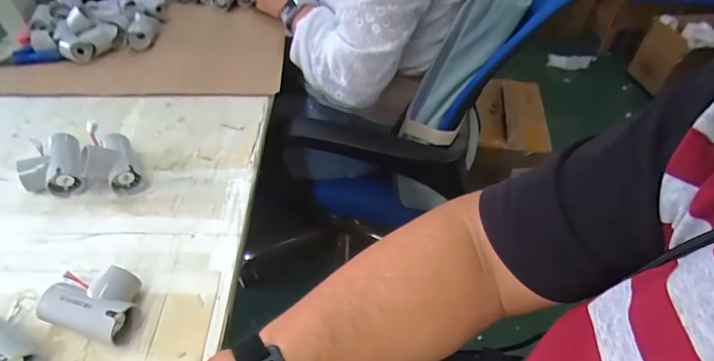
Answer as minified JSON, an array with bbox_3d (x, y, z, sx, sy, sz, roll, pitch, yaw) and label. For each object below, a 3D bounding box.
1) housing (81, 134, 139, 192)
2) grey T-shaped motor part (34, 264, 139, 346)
[{"bbox_3d":[-0.274,-0.021,0.476,0.054,0.047,0.065,-18,50,-20],"label":"housing"},{"bbox_3d":[-0.223,0.103,0.367,0.074,0.033,0.056,15,47,11],"label":"grey T-shaped motor part"}]

